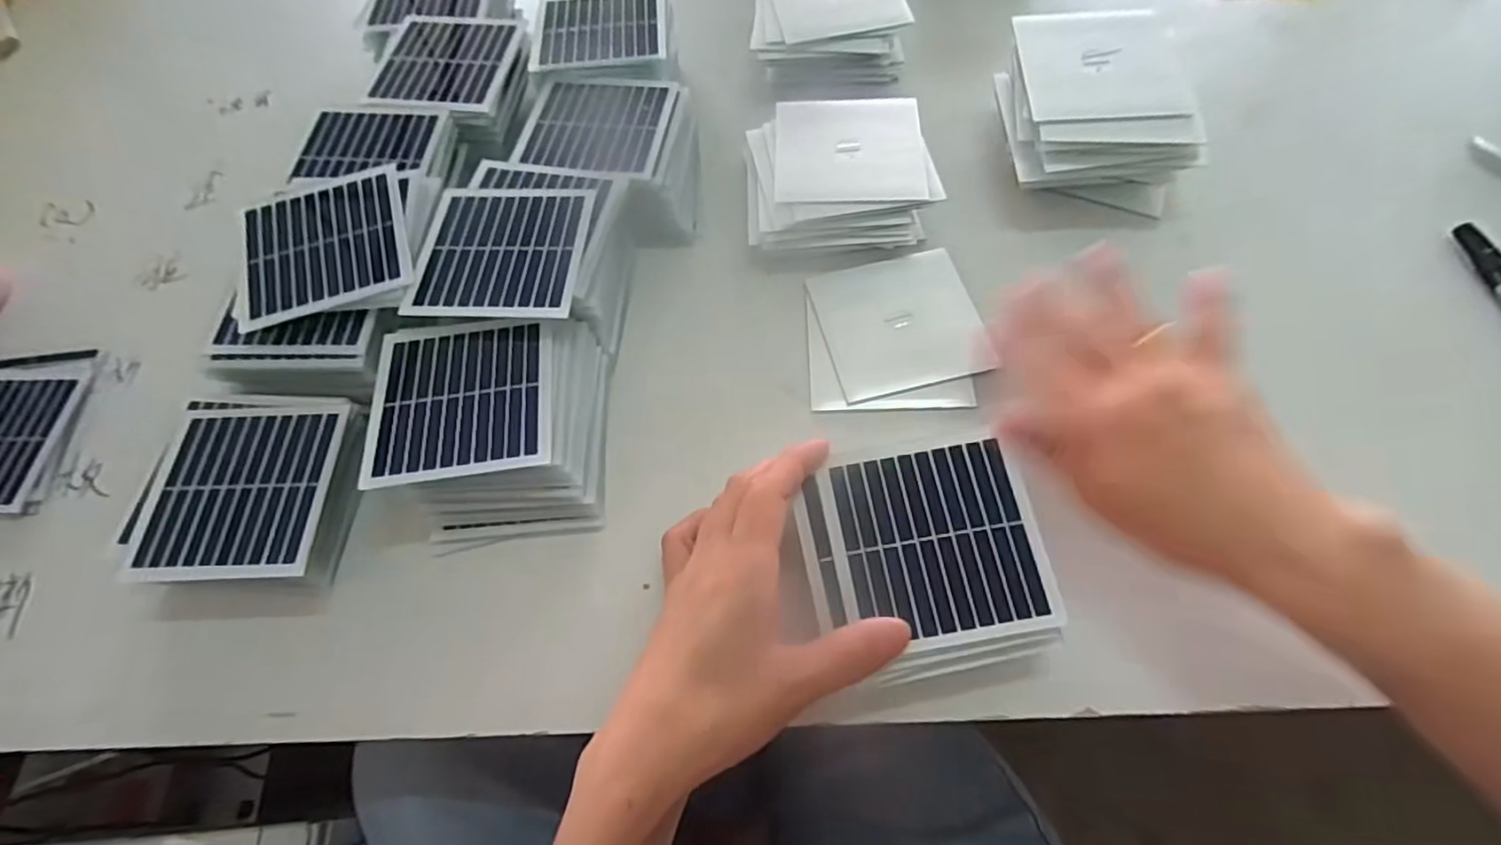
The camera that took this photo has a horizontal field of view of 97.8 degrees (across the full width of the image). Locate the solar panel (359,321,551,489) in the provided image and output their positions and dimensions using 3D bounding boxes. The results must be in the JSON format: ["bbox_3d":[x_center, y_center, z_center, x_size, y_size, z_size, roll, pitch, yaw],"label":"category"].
[{"bbox_3d":[-0.146,-0.013,0.331,0.088,0.004,0.086,-8,62,-1],"label":"solar panel"}]

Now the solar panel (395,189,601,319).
[{"bbox_3d":[-0.136,-0.096,0.361,0.088,0.004,0.089,1,64,4],"label":"solar panel"}]

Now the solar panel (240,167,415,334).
[{"bbox_3d":[-0.236,-0.098,0.360,0.088,0.006,0.087,-21,69,-6],"label":"solar panel"}]

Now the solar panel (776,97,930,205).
[{"bbox_3d":[0.061,-0.171,0.405,0.088,0.006,0.090,1,63,4],"label":"solar panel"}]

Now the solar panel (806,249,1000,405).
[{"bbox_3d":[0.086,-0.059,0.381,0.087,0.004,0.088,-12,63,-1],"label":"solar panel"}]

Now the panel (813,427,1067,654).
[{"bbox_3d":[0.080,0.050,0.284,0.087,0.004,0.087,-10,68,0],"label":"panel"}]

